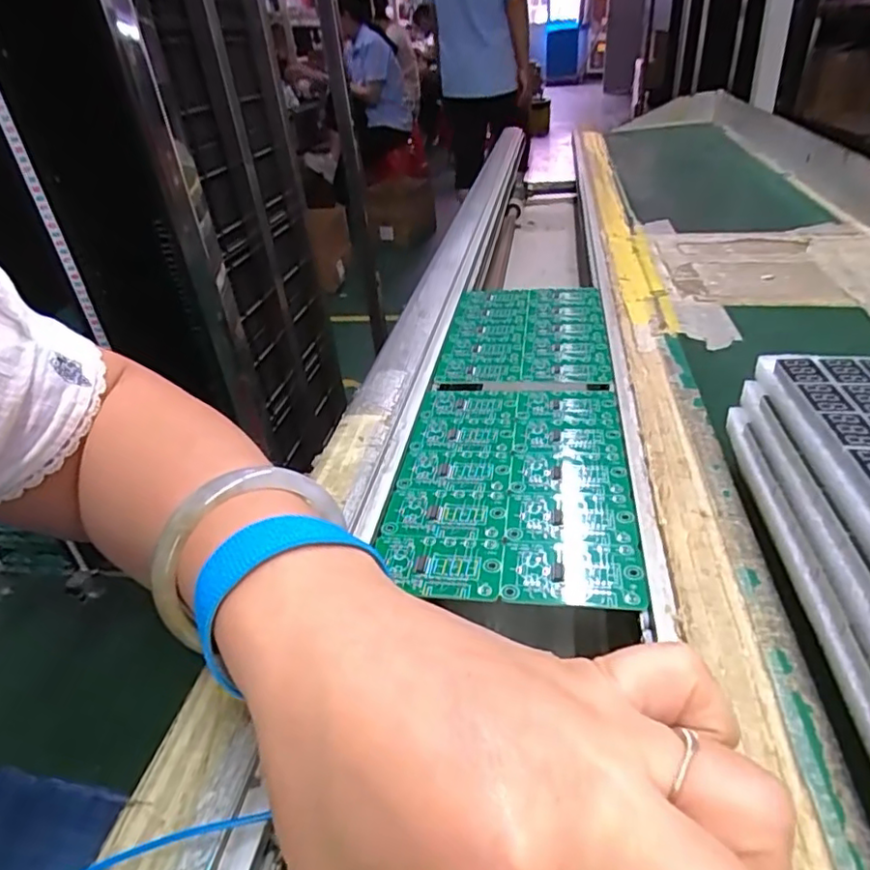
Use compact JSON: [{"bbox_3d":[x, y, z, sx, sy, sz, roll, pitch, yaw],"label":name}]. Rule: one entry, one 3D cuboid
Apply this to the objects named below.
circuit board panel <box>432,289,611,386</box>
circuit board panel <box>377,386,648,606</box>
[{"bbox_3d":[0.072,-0.083,0.482,0.121,0.005,0.170,1,33,11],"label":"circuit board panel"},{"bbox_3d":[0.042,0.022,0.334,0.124,0.006,0.179,0,32,12],"label":"circuit board panel"}]

